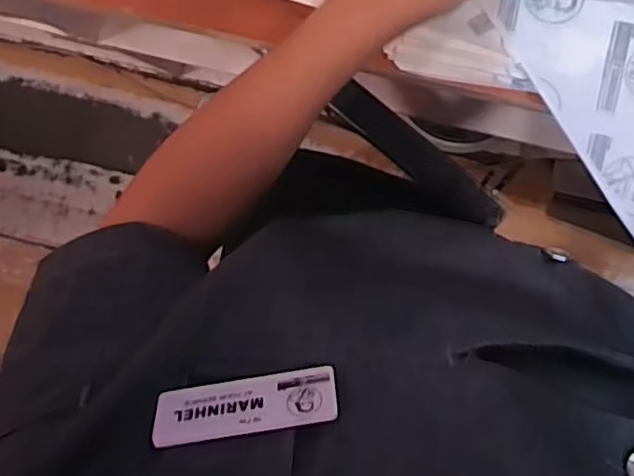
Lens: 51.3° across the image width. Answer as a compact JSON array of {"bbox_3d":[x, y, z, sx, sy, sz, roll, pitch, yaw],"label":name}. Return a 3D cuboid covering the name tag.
[{"bbox_3d":[-0.029,0.069,0.272,0.075,0.027,0.004,-10,132,2],"label":"name tag"}]

